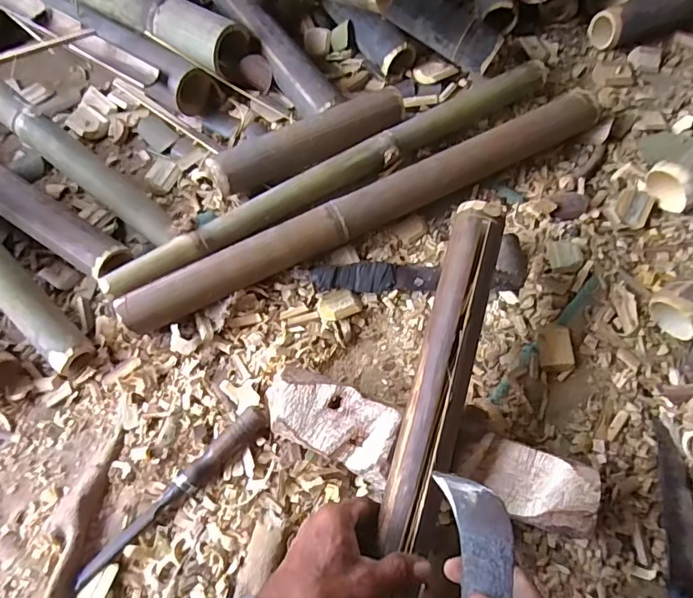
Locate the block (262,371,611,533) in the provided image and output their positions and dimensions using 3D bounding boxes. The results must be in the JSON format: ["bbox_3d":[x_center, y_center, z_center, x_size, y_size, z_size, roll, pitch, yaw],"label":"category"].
[{"bbox_3d":[0.076,0.159,0.493,0.333,0.063,0.085,16,69,8],"label":"block"}]

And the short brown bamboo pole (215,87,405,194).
[{"bbox_3d":[-0.048,-0.212,0.628,0.265,0.049,0.059,-24,69,-8],"label":"short brown bamboo pole"}]

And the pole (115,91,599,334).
[{"bbox_3d":[0.041,-0.116,0.602,0.657,0.067,0.052,-26,69,-8],"label":"pole"}]

